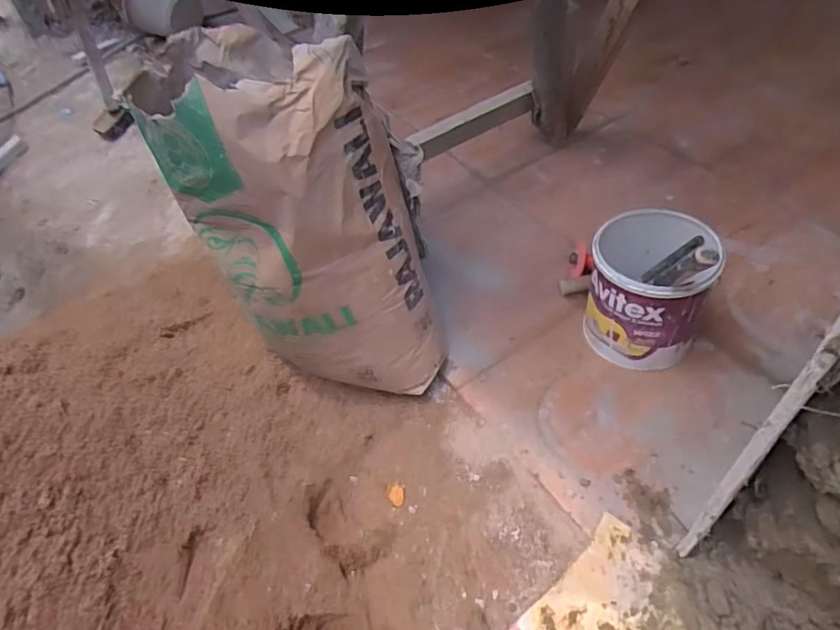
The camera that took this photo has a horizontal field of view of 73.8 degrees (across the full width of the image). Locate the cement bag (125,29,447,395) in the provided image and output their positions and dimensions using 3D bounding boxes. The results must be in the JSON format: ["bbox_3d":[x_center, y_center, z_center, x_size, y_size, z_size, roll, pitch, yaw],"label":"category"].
[{"bbox_3d":[-0.166,-0.149,0.846,0.334,0.460,0.326,-8,48,-2],"label":"cement bag"}]

